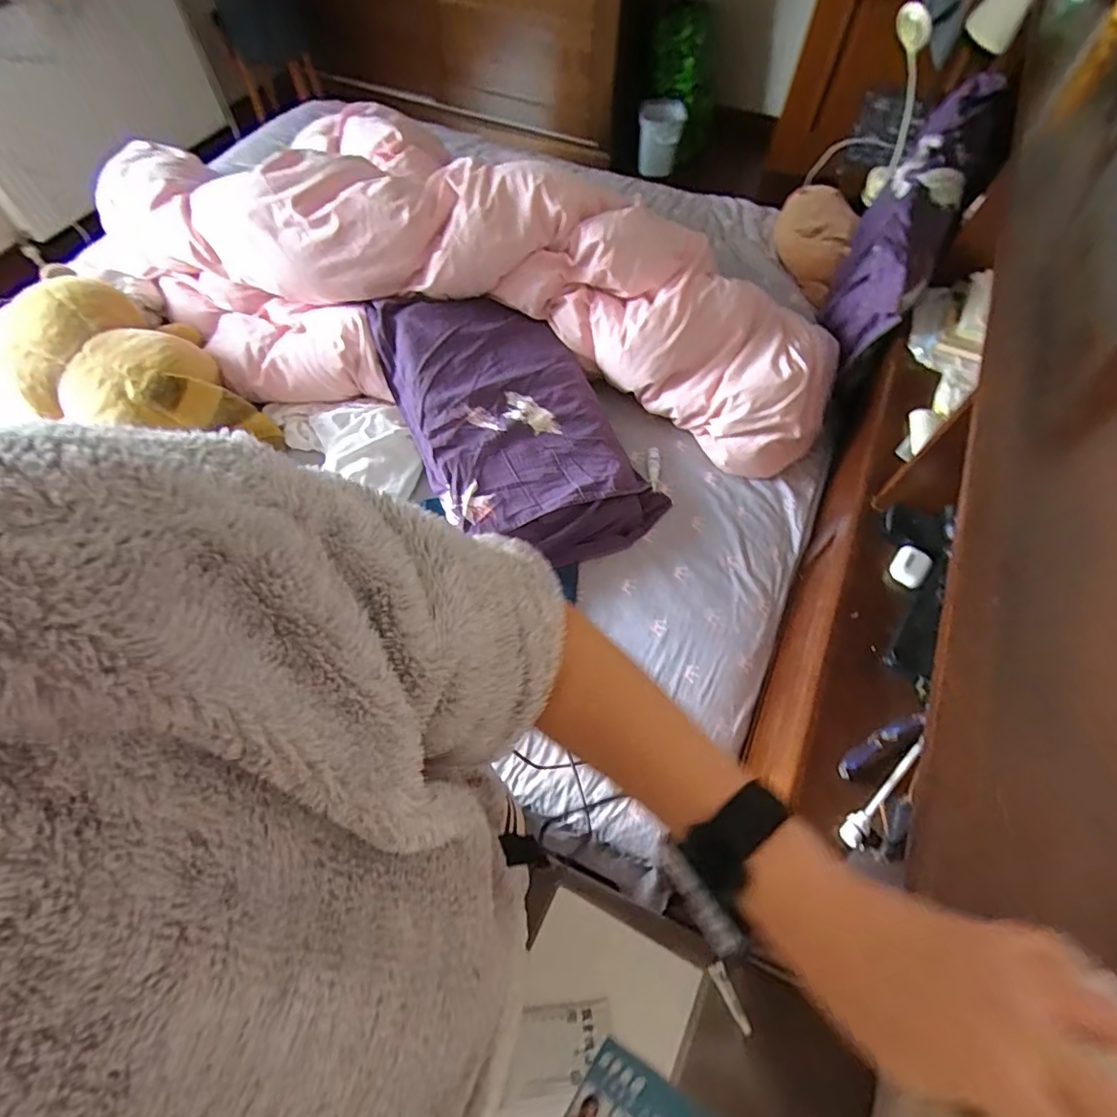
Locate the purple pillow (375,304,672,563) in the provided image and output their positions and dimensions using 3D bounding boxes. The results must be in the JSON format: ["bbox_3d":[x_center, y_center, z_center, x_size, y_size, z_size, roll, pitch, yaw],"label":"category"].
[{"bbox_3d":[-0.112,-0.280,1.112,0.396,0.105,0.672,-30,81,-15],"label":"purple pillow"}]

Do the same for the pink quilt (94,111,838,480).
[{"bbox_3d":[-0.223,-0.602,1.208,1.584,0.379,0.649,13,60,9],"label":"pink quilt"}]

